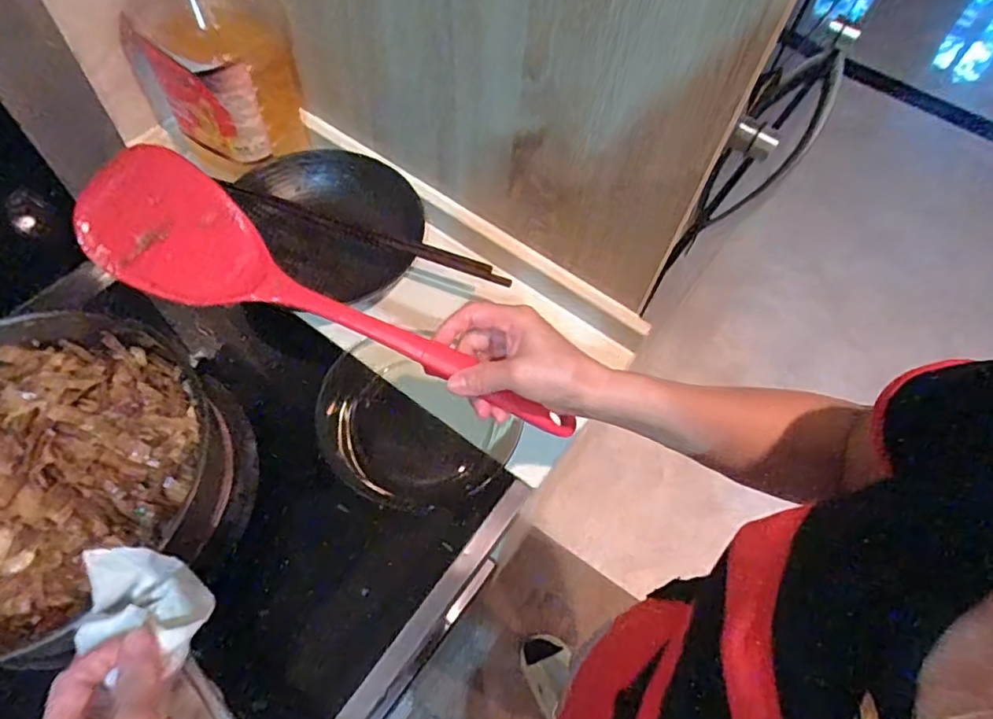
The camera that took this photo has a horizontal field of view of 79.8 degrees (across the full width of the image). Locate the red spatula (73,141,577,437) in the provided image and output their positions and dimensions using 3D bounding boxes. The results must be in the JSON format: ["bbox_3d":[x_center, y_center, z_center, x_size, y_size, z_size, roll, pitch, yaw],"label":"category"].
[{"bbox_3d":[-0.101,-0.028,0.416,0.353,0.020,0.089,28,60,-13],"label":"red spatula"}]

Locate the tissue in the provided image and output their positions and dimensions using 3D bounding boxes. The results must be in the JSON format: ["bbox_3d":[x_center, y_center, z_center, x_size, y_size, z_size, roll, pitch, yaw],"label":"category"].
[{"bbox_3d":[-0.213,0.148,0.365,0.066,0.040,0.057,5,60,-2],"label":"tissue"}]

